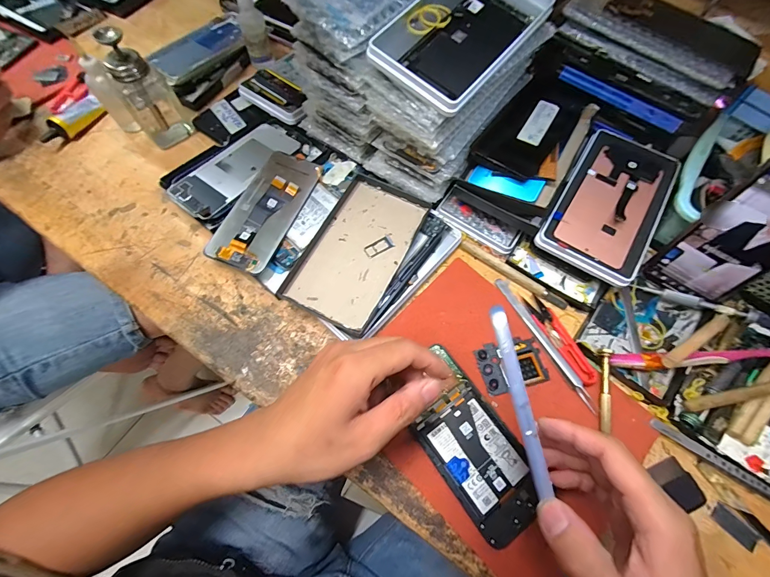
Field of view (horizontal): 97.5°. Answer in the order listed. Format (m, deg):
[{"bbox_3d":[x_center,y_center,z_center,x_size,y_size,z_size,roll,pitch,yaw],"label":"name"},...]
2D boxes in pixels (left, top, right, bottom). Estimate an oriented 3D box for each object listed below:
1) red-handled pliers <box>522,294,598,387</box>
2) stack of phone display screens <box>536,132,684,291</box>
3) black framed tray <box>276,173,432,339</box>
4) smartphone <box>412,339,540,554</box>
[{"bbox_3d":[0.180,0.051,0.344,0.025,0.006,0.099,-25,70,-11],"label":"red-handled pliers"},{"bbox_3d":[0.252,-0.098,0.377,0.101,0.011,0.187,31,72,12],"label":"stack of phone display screens"},{"bbox_3d":[-0.027,-0.043,0.367,0.095,0.022,0.173,25,69,9],"label":"black framed tray"},{"bbox_3d":[0.073,0.137,0.302,0.073,0.013,0.153,-33,75,-12],"label":"smartphone"}]

